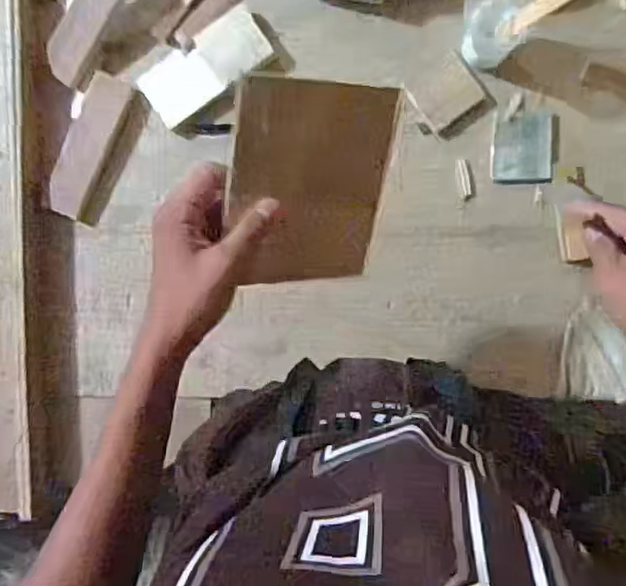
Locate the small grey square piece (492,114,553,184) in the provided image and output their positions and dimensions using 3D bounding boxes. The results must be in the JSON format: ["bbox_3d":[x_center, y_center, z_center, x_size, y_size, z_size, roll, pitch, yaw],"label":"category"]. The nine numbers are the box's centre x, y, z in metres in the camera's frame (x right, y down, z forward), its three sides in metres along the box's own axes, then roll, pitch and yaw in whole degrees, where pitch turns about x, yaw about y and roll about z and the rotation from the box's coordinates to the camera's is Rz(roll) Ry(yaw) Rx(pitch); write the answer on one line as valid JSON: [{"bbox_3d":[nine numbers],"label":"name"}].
[{"bbox_3d":[0.218,-0.150,0.657,0.061,0.006,0.070,1,94,4],"label":"small grey square piece"}]

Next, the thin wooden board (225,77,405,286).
[{"bbox_3d":[0.000,-0.080,0.477,0.129,0.012,0.150,-5,115,-26],"label":"thin wooden board"}]

